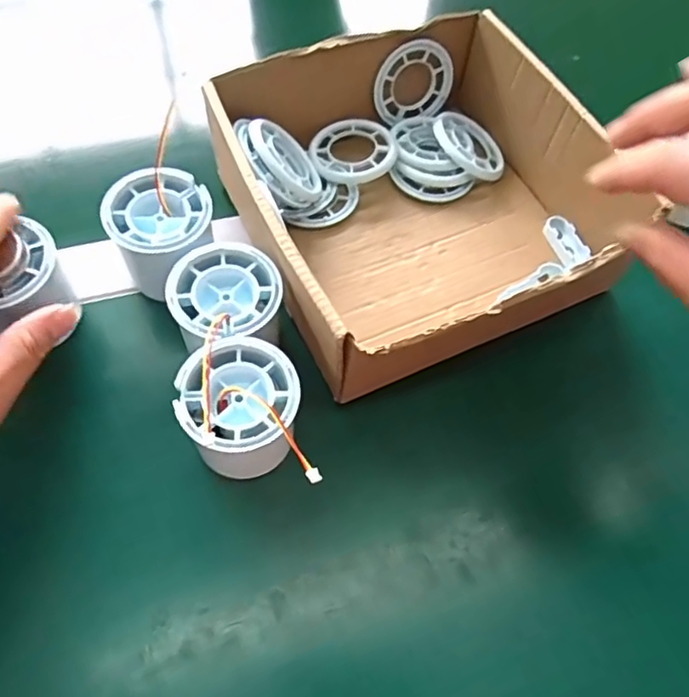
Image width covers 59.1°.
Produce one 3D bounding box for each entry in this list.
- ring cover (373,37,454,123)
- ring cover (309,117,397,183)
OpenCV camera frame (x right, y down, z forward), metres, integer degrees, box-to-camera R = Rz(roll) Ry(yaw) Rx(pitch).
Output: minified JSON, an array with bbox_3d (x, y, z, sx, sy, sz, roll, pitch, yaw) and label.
[{"bbox_3d":[0.047,-0.180,0.407,0.058,0.051,0.009,-19,48,-11],"label":"ring cover"},{"bbox_3d":[0.006,-0.128,0.397,0.054,0.011,0.048,-8,63,-8],"label":"ring cover"}]

